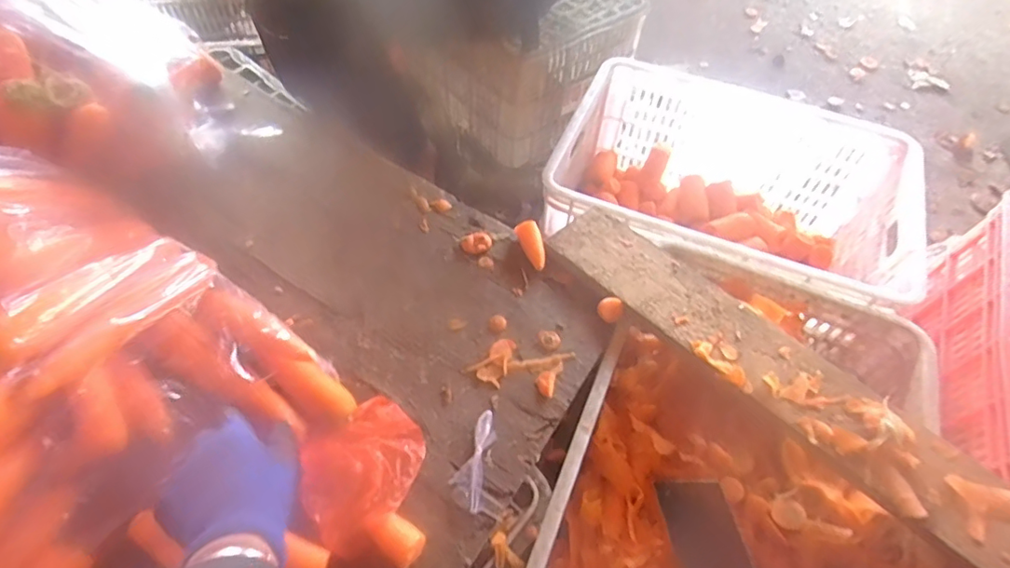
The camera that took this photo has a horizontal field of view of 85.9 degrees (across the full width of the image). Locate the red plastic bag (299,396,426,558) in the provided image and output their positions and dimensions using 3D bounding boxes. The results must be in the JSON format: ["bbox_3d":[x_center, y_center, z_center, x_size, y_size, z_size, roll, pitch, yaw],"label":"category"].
[{"bbox_3d":[-0.129,0.171,0.506,0.119,0.028,0.101,-37,66,-25],"label":"red plastic bag"}]

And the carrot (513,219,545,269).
[{"bbox_3d":[0.033,-0.049,0.674,0.023,0.031,0.067,-15,59,-14],"label":"carrot"}]

